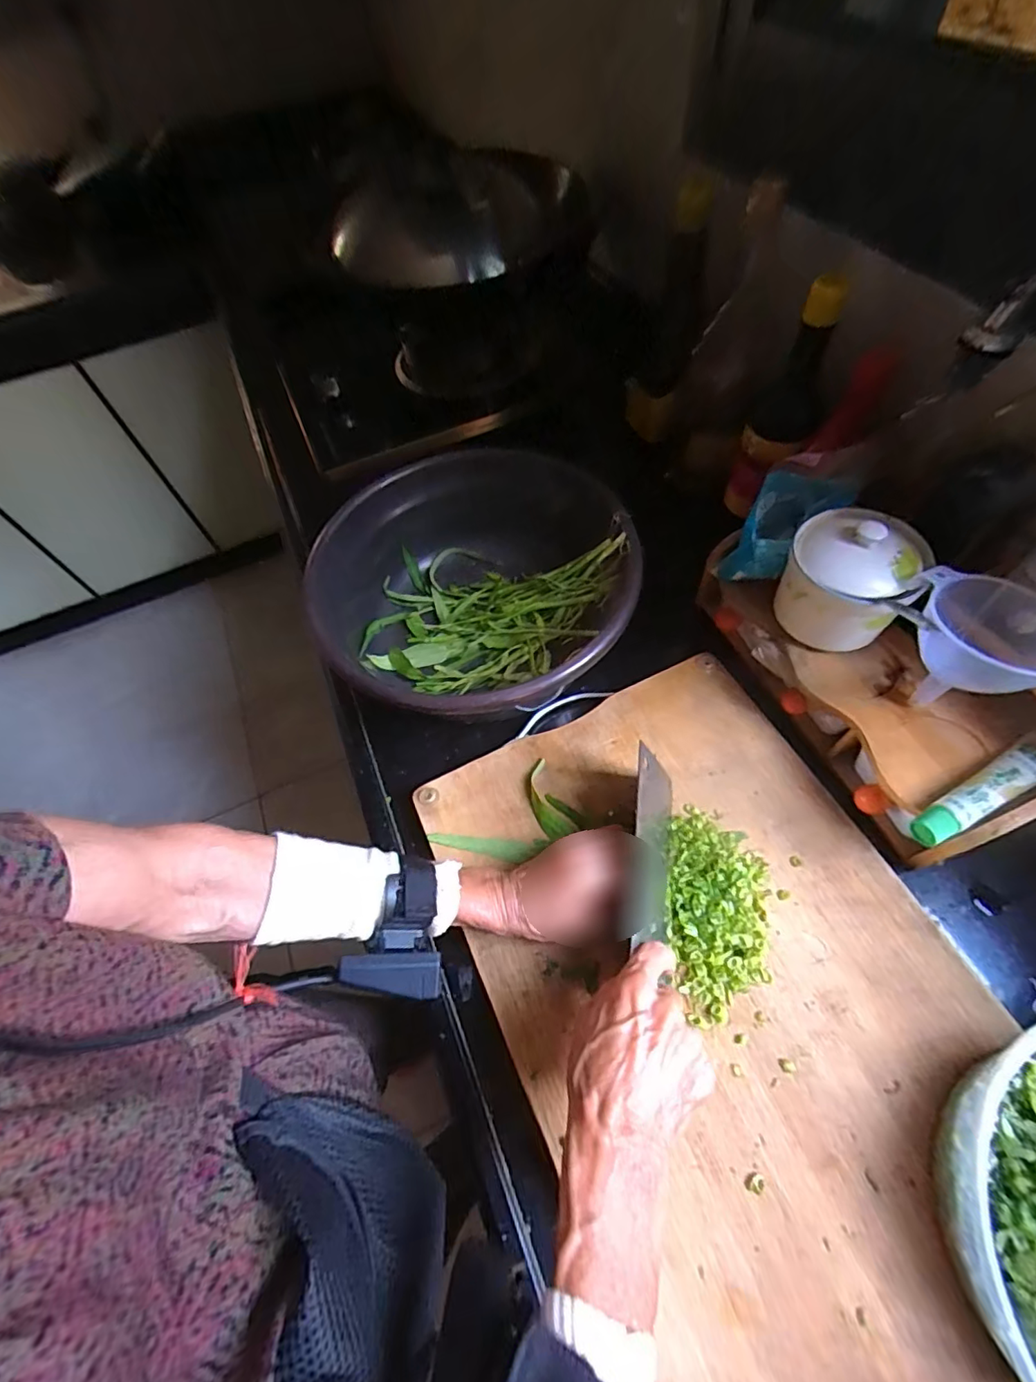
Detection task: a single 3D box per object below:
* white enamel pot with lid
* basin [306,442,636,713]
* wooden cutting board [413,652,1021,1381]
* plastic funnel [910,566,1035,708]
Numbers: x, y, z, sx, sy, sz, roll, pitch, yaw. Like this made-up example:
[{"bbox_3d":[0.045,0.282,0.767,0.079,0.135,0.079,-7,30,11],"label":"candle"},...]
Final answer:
[{"bbox_3d":[0.273,-0.097,0.455,0.090,0.094,0.095,30,68,21],"label":"white enamel pot with lid"},{"bbox_3d":[-0.046,-0.092,0.552,0.278,0.125,0.296,-3,60,5],"label":"basin"},{"bbox_3d":[0.153,0.217,0.410,0.322,0.027,0.493,-24,64,-8],"label":"wooden cutting board"},{"bbox_3d":[0.329,-0.029,0.409,0.084,0.101,0.085,19,64,16],"label":"plastic funnel"}]

